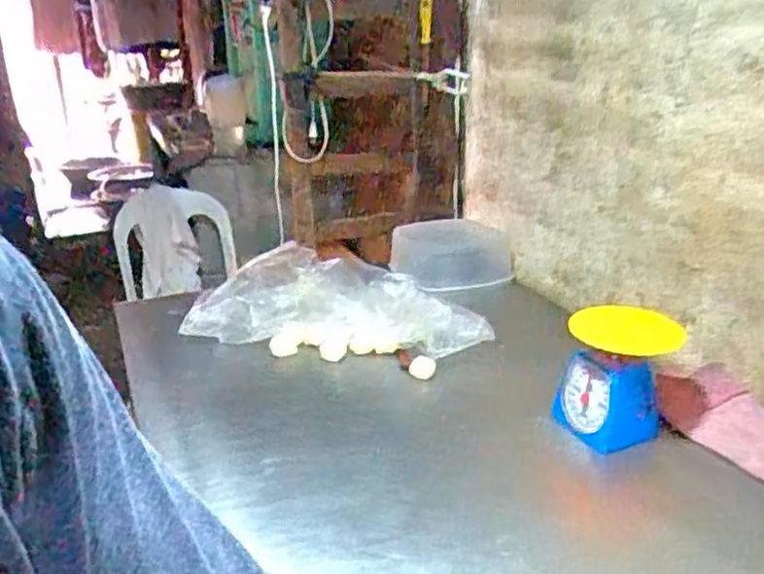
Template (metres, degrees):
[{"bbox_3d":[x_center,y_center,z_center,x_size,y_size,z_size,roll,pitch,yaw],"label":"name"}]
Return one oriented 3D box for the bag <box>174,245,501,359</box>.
[{"bbox_3d":[-0.085,0.043,1.354,0.569,0.162,0.171,6,22,19],"label":"bag"}]

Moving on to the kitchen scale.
[{"bbox_3d":[0.346,0.131,1.039,0.131,0.187,0.135,-11,23,-23],"label":"kitchen scale"}]

